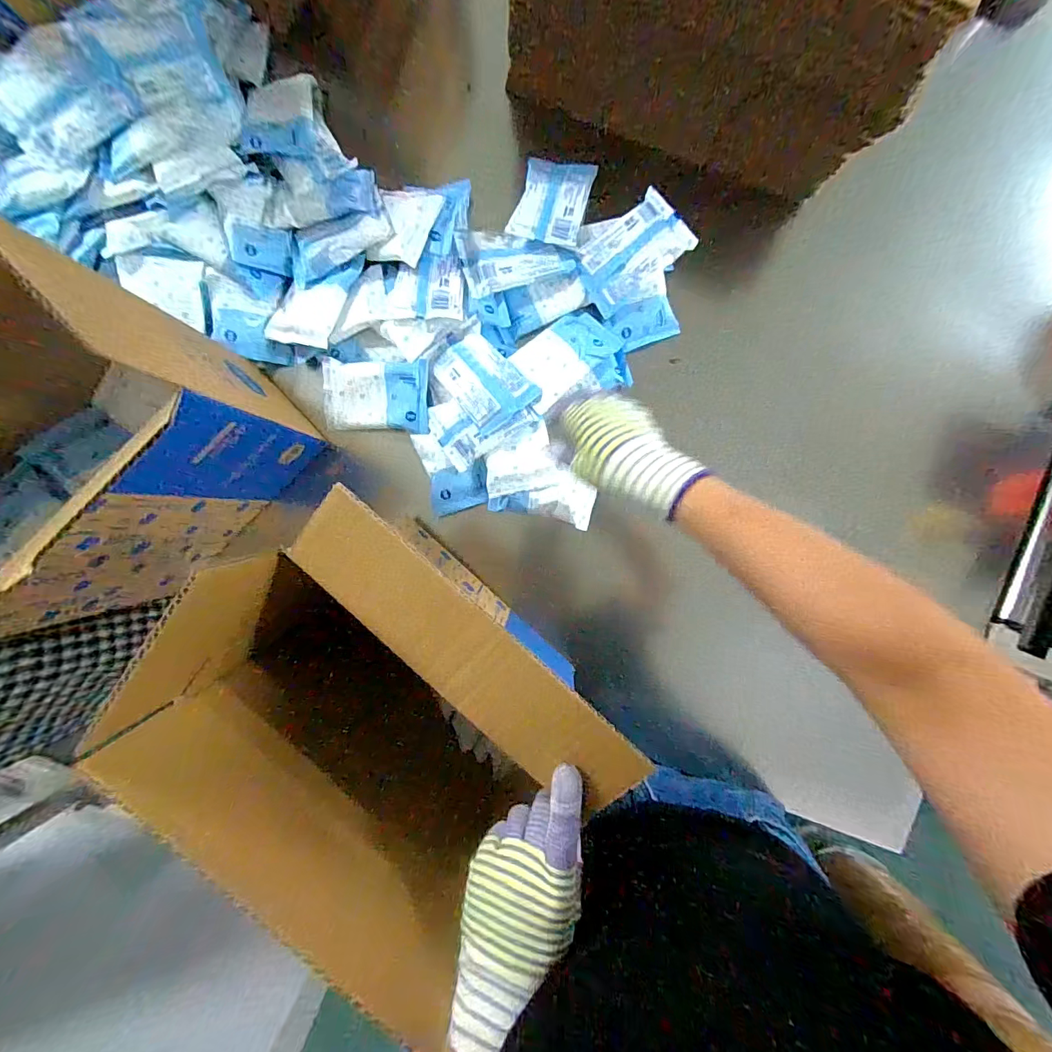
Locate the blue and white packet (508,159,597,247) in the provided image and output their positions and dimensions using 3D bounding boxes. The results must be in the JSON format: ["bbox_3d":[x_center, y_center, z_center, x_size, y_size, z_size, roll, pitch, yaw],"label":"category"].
[{"bbox_3d":[0.033,-0.394,0.545,0.082,0.022,0.120,15,77,1],"label":"blue and white packet"}]

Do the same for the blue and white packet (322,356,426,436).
[{"bbox_3d":[-0.179,-0.154,0.536,0.123,0.016,0.080,0,91,-1],"label":"blue and white packet"}]

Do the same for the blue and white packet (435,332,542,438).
[{"bbox_3d":[-0.048,-0.168,0.523,0.081,0.024,0.108,-39,91,0],"label":"blue and white packet"}]

